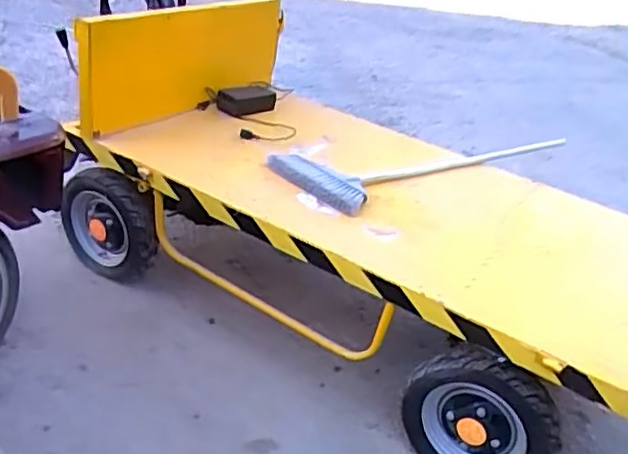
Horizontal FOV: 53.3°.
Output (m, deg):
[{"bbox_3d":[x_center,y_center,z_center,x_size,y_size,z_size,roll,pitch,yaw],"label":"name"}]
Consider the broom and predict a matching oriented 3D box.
[{"bbox_3d":[0.346,-0.209,1.803,0.985,0.051,0.252,-15,38,-37],"label":"broom"}]

